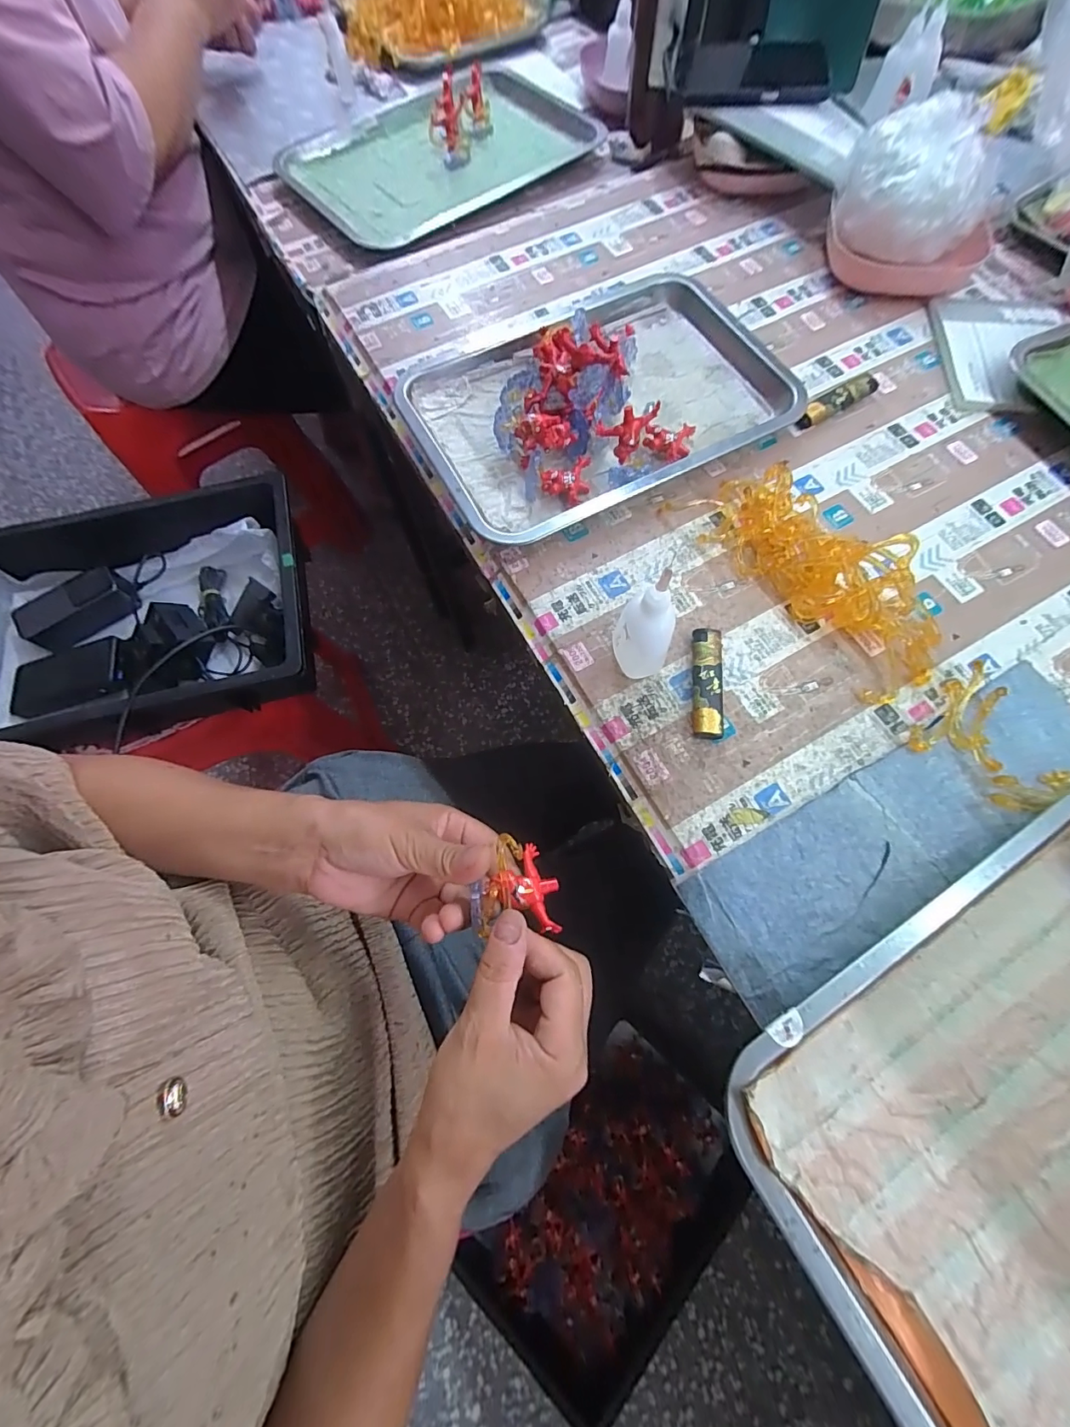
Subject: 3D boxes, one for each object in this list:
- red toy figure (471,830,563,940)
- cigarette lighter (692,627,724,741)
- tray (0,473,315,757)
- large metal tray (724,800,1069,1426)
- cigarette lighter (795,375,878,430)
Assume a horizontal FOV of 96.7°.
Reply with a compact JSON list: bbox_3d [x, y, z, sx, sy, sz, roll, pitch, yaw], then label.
[{"bbox_3d":[-0.011,0.097,0.272,0.047,0.024,0.052,-2,71,1],"label":"red toy figure"},{"bbox_3d":[0.118,-0.021,0.328,0.020,0.014,0.078,4,71,3],"label":"cigarette lighter"},{"bbox_3d":[-0.524,-0.120,0.620,0.457,0.085,0.306,-14,71,-3],"label":"tray"},{"bbox_3d":[0.281,0.217,0.233,0.309,0.032,0.257,-30,73,-9],"label":"large metal tray"},{"bbox_3d":[0.263,-0.269,0.411,0.095,0.013,0.019,-35,74,-10],"label":"cigarette lighter"}]

